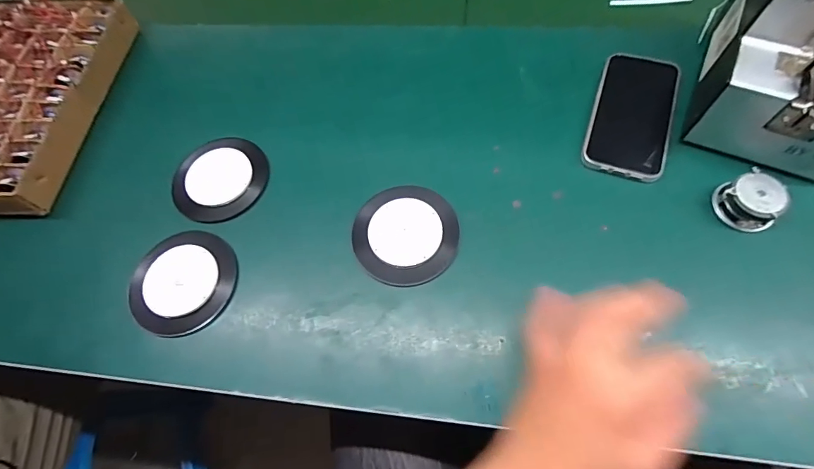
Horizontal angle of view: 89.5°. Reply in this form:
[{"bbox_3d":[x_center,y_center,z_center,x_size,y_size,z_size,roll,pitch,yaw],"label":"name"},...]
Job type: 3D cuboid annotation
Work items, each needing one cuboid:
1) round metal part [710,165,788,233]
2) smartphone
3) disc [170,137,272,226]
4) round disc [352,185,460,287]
[{"bbox_3d":[0.304,-0.028,0.364,0.047,0.034,0.047,-2,65,5],"label":"round metal part"},{"bbox_3d":[0.228,-0.121,0.419,0.075,0.014,0.149,17,68,13],"label":"smartphone"},{"bbox_3d":[-0.194,-0.057,0.427,0.098,0.012,0.088,-32,66,-9],"label":"disc"},{"bbox_3d":[-0.001,0.000,0.389,0.097,0.007,0.096,-2,65,5],"label":"round disc"}]

